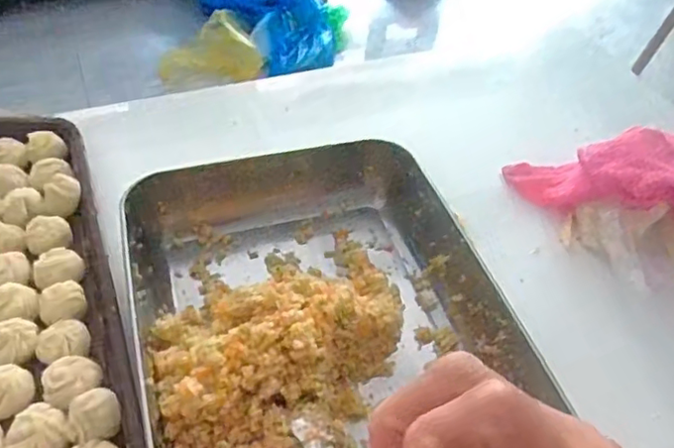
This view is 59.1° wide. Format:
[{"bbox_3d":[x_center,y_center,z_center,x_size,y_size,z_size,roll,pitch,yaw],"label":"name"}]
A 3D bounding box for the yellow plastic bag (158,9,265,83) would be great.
[{"bbox_3d":[-0.393,-0.542,1.836,0.301,0.135,0.194,-7,49,-12],"label":"yellow plastic bag"}]

